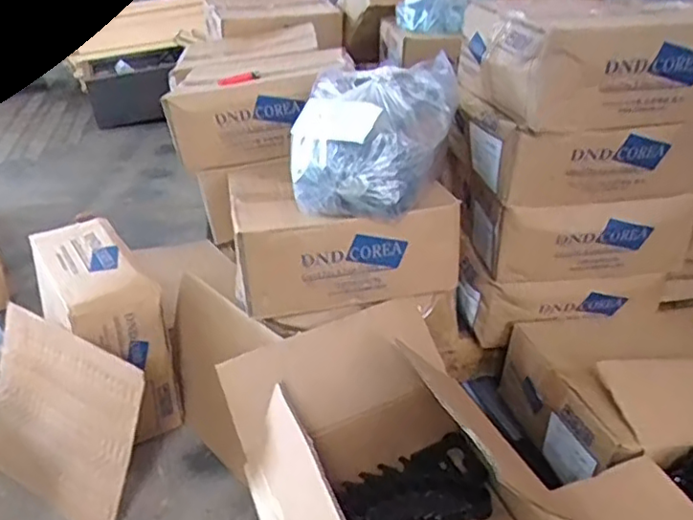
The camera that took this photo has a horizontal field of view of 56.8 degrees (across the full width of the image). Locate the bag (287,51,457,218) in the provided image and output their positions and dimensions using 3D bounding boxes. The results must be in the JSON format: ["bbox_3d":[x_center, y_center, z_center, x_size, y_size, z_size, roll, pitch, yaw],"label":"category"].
[{"bbox_3d":[0.040,-0.186,0.971,0.227,0.166,0.232,7,27,8],"label":"bag"}]

